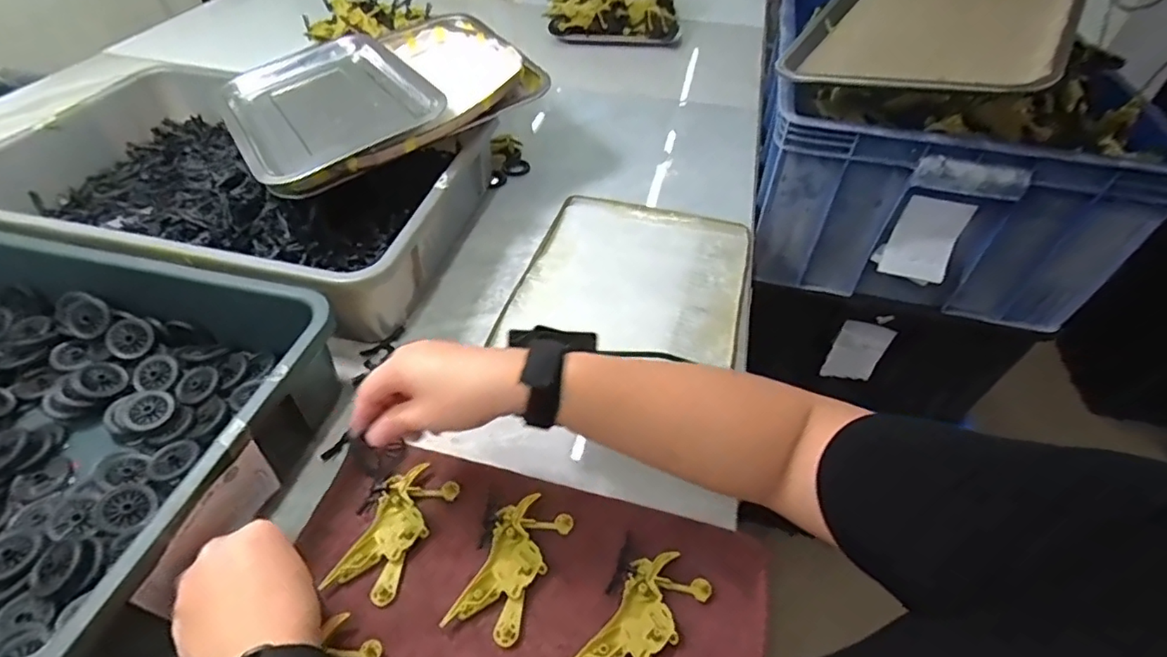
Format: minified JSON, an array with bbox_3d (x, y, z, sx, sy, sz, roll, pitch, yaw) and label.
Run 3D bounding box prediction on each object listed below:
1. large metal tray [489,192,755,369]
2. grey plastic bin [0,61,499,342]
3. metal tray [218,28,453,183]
[{"bbox_3d":[0.059,-0.061,0.631,0.238,0.017,0.255,15,49,9],"label":"large metal tray"},{"bbox_3d":[-0.388,-0.170,0.652,0.500,0.102,0.347,10,47,8],"label":"grey plastic bin"},{"bbox_3d":[-0.301,-0.267,0.653,0.206,0.022,0.294,-30,53,-17],"label":"metal tray"}]

